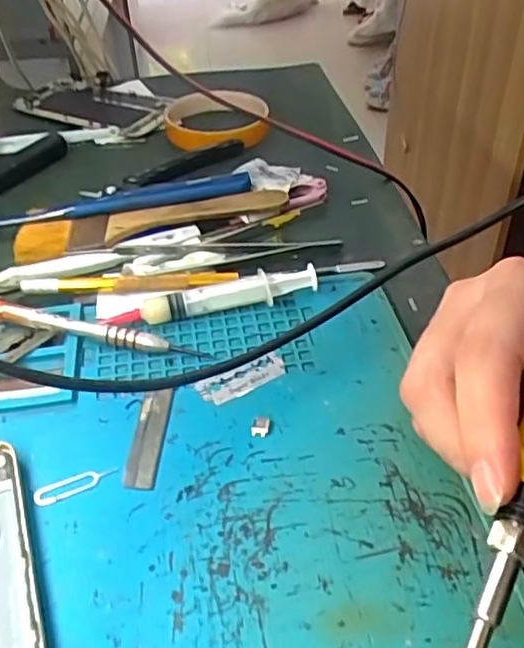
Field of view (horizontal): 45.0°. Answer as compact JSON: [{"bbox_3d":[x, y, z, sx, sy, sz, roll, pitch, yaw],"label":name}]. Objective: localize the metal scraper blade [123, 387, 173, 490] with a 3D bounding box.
[{"bbox_3d":[-0.048,0.047,0.270,0.013,0.004,0.052,5,42,0],"label":"metal scraper blade"}]

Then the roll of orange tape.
[{"bbox_3d":[-0.036,-0.164,0.499,0.078,0.018,0.086,-6,41,-5],"label":"roll of orange tape"}]

